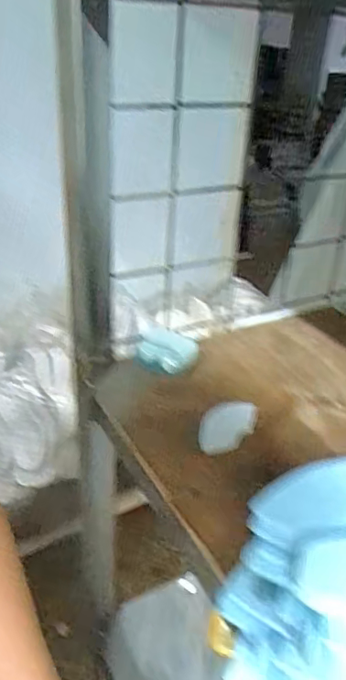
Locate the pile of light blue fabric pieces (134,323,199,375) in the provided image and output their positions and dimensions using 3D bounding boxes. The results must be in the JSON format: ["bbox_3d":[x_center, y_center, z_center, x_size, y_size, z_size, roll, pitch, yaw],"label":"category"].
[{"bbox_3d":[-0.008,0.009,0.452,0.052,0.024,0.032,15,33,20],"label":"pile of light blue fabric pieces"}]

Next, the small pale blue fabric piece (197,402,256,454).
[{"bbox_3d":[0.040,0.064,0.394,0.032,0.011,0.056,27,39,34],"label":"small pale blue fabric piece"}]

